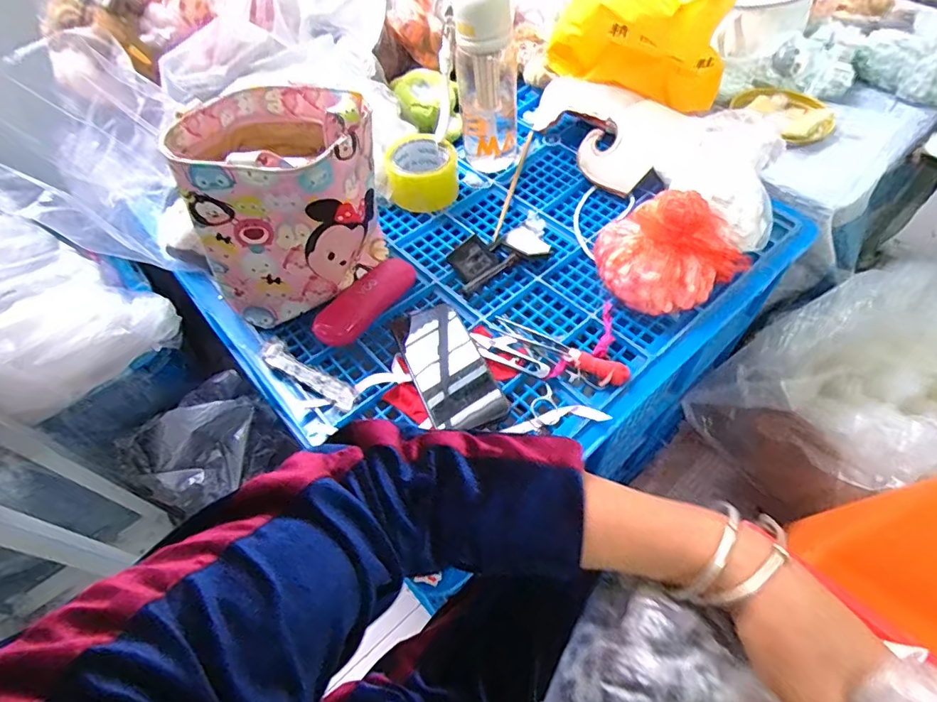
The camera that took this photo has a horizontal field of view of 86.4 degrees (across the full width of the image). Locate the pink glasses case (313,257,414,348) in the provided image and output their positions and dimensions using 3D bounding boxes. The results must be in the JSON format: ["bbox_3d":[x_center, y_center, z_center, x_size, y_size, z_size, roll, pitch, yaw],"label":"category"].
[{"bbox_3d":[-0.117,-0.058,0.599,0.050,0.048,0.152,24,61,19],"label":"pink glasses case"}]

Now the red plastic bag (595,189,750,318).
[{"bbox_3d":[0.231,-0.104,0.556,0.169,0.124,0.117,11,57,12],"label":"red plastic bag"}]

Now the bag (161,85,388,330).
[{"bbox_3d":[-0.198,-0.168,0.563,0.213,0.191,0.158,-25,57,-12],"label":"bag"}]

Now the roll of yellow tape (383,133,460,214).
[{"bbox_3d":[-0.064,-0.250,0.713,0.105,0.067,0.102,-16,56,-7],"label":"roll of yellow tape"}]

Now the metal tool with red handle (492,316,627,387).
[{"bbox_3d":[0.100,-0.006,0.550,0.160,0.017,0.028,28,62,21],"label":"metal tool with red handle"}]

